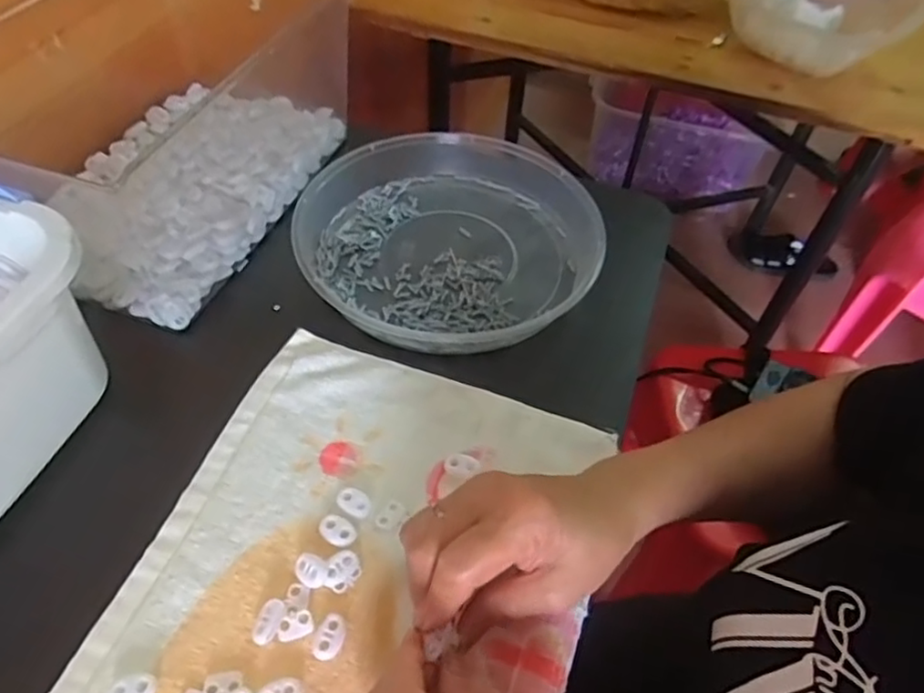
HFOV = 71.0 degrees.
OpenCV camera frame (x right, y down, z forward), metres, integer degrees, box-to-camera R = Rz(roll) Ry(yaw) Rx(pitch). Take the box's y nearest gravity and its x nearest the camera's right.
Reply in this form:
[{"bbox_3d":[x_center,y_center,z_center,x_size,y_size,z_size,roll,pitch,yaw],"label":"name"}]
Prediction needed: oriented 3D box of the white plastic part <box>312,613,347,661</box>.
[{"bbox_3d":[-0.068,0.150,0.335,0.015,0.004,0.022,17,53,9],"label":"white plastic part"}]

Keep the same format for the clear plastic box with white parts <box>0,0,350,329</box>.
[{"bbox_3d":[-0.240,-0.199,0.526,0.218,0.132,0.329,19,53,11],"label":"clear plastic box with white parts"}]

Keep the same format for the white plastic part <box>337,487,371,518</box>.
[{"bbox_3d":[-0.064,0.092,0.383,0.021,0.005,0.015,28,55,18],"label":"white plastic part"}]

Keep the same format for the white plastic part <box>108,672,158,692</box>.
[{"bbox_3d":[-0.161,0.169,0.316,0.022,0.004,0.015,-20,55,-18],"label":"white plastic part"}]

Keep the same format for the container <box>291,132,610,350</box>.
[{"bbox_3d":[-0.009,-0.085,0.520,0.236,0.044,0.224,-8,53,-10],"label":"container"}]

